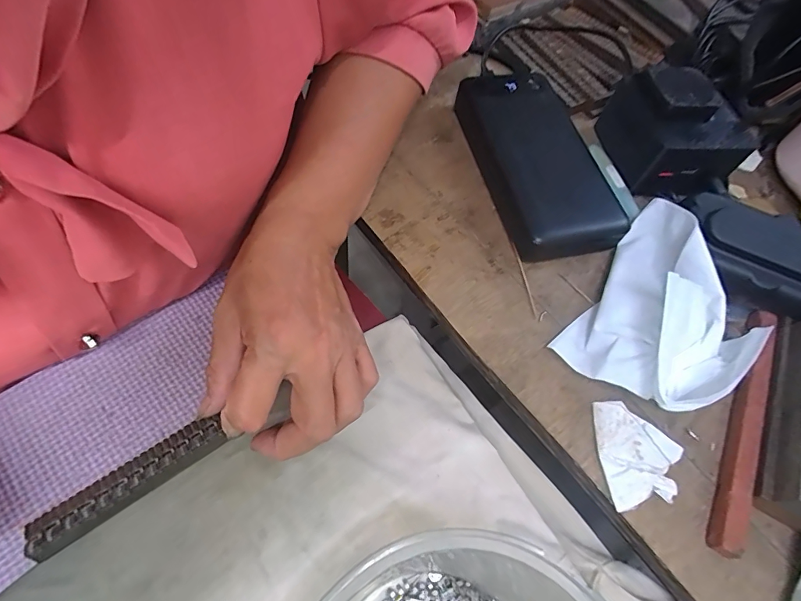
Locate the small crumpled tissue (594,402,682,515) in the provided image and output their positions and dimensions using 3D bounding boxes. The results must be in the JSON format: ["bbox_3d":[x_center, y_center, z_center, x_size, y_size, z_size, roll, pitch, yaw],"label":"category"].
[{"bbox_3d":[0.125,0.079,0.230,0.041,0.008,0.052,-6,64,-8],"label":"small crumpled tissue"}]

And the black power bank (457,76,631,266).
[{"bbox_3d":[0.095,-0.104,0.309,0.077,0.025,0.156,-8,64,-9],"label":"black power bank"}]

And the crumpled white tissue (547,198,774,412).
[{"bbox_3d":[0.158,0.004,0.253,0.084,0.041,0.128,36,66,13],"label":"crumpled white tissue"}]

